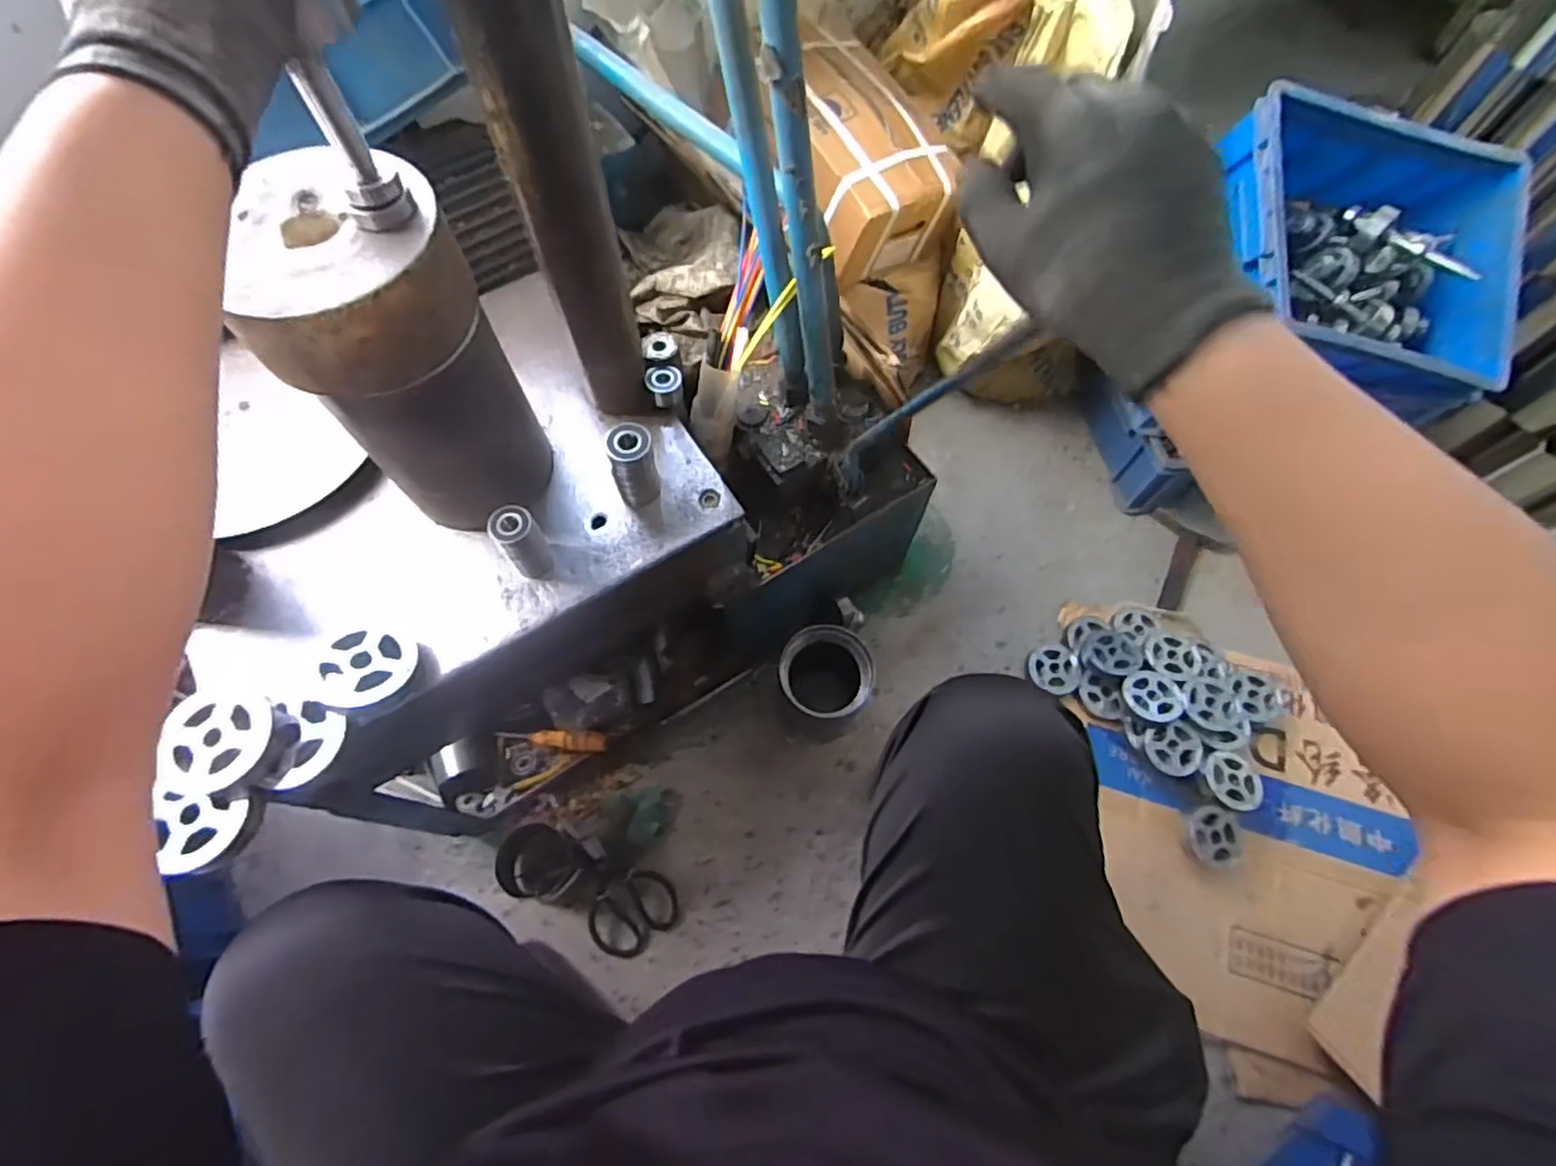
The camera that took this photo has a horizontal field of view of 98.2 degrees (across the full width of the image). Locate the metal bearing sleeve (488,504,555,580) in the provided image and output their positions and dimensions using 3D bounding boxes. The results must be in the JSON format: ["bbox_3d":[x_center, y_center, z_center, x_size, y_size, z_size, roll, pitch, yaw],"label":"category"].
[{"bbox_3d":[-0.212,-0.031,0.564,0.032,0.068,0.039,-32,70,-14],"label":"metal bearing sleeve"}]

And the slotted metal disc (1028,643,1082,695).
[{"bbox_3d":[0.417,0.130,1.015,0.073,0.020,0.071,-1,82,7],"label":"slotted metal disc"}]

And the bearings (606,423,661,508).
[{"bbox_3d":[-0.127,-0.104,0.598,0.036,0.079,0.034,0,66,-1],"label":"bearings"}]

